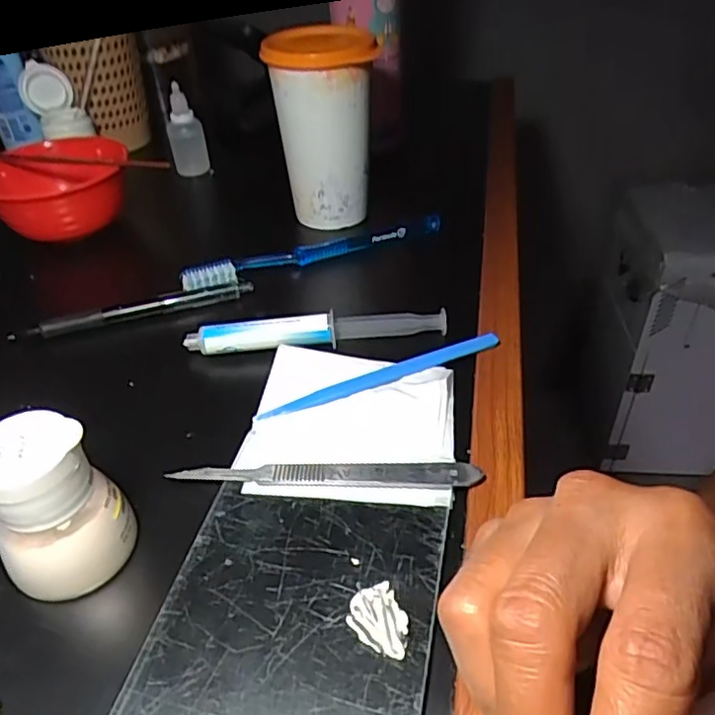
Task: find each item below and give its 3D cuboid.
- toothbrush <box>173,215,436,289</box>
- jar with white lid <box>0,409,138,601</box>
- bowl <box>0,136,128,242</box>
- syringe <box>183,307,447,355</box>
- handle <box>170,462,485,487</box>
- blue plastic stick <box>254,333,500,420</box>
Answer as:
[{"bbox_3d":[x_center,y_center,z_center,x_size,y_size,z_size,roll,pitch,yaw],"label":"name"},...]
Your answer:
[{"bbox_3d":[-0.027,-0.076,0.438,0.188,0.016,0.019,-18,41,-17],"label":"toothbrush"},{"bbox_3d":[-0.116,0.055,0.243,0.045,0.063,0.046,-13,40,-12],"label":"jar with white lid"},{"bbox_3d":[-0.224,-0.130,0.474,0.102,0.050,0.085,-12,40,-10],"label":"bowl"},{"bbox_3d":[-0.022,-0.015,0.353,0.146,0.016,0.014,-4,39,-1],"label":"syringe"},{"bbox_3d":[-0.014,0.053,0.279,0.135,0.006,0.012,0,39,5],"label":"handle"},{"bbox_3d":[0.014,0.009,0.330,0.135,0.008,0.009,-16,41,-15],"label":"blue plastic stick"}]

